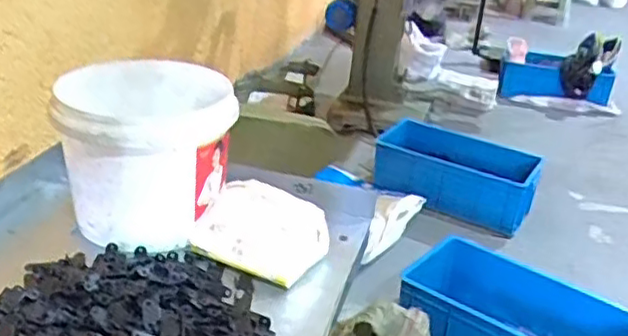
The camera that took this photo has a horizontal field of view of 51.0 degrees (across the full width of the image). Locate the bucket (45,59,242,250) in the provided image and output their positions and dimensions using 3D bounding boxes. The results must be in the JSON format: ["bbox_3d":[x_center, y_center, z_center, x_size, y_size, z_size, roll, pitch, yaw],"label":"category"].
[{"bbox_3d":[-0.178,-0.018,0.722,0.166,0.145,0.176,4,26,-2],"label":"bucket"}]

